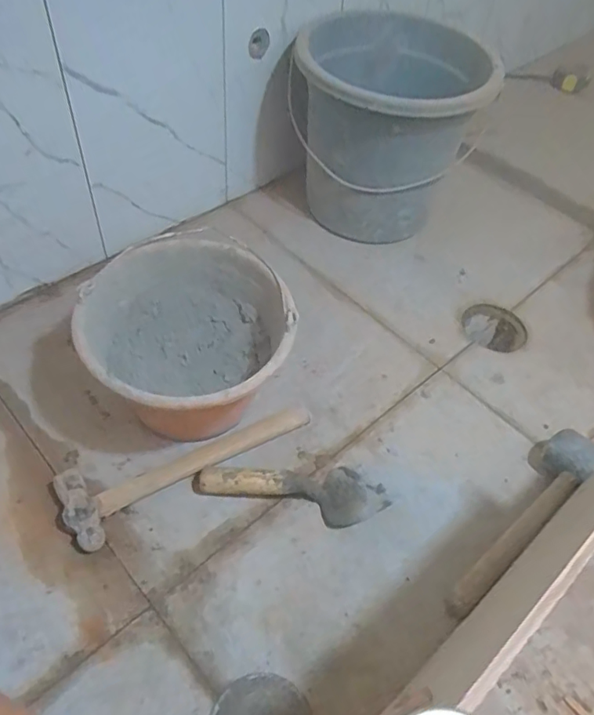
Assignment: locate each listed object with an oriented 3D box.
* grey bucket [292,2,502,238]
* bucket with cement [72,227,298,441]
[{"bbox_3d":[0.139,-0.384,0.973,0.309,0.278,0.336,10,51,2],"label":"grey bucket"},{"bbox_3d":[-0.134,-0.006,0.709,0.233,0.162,0.246,3,51,-3],"label":"bucket with cement"}]

